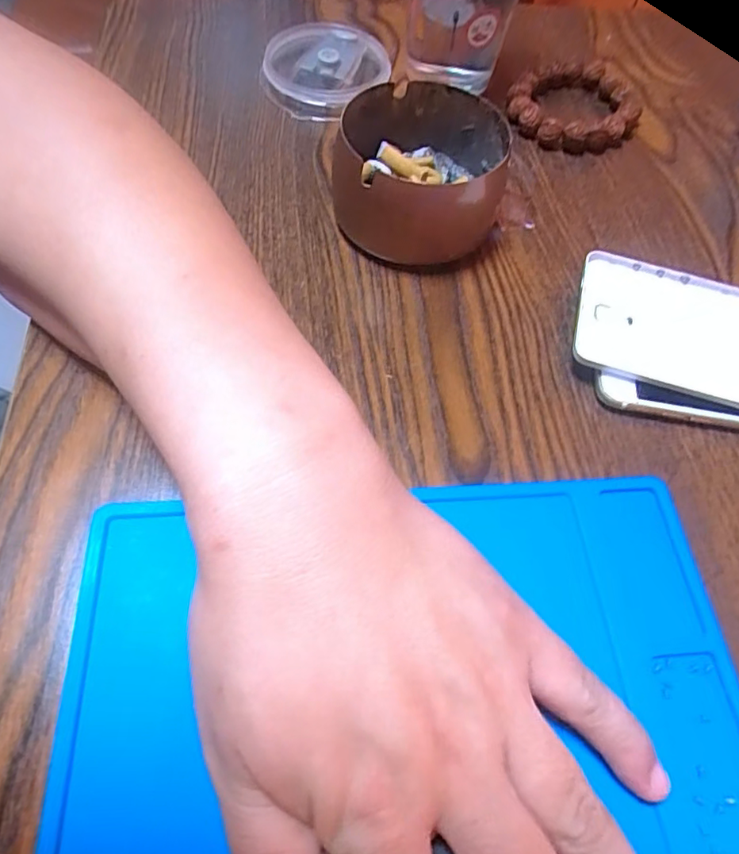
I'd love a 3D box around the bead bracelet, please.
[{"bbox_3d":[0.129,-0.203,0.358,0.082,0.016,0.072,-23,65,-16],"label":"bead bracelet"}]

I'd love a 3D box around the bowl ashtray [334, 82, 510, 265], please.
[{"bbox_3d":[0.027,-0.131,0.292,0.090,0.047,0.084,3,60,-3],"label":"bowl ashtray"}]

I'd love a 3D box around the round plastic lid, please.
[{"bbox_3d":[-0.031,-0.231,0.362,0.078,0.017,0.079,2,60,-3],"label":"round plastic lid"}]

